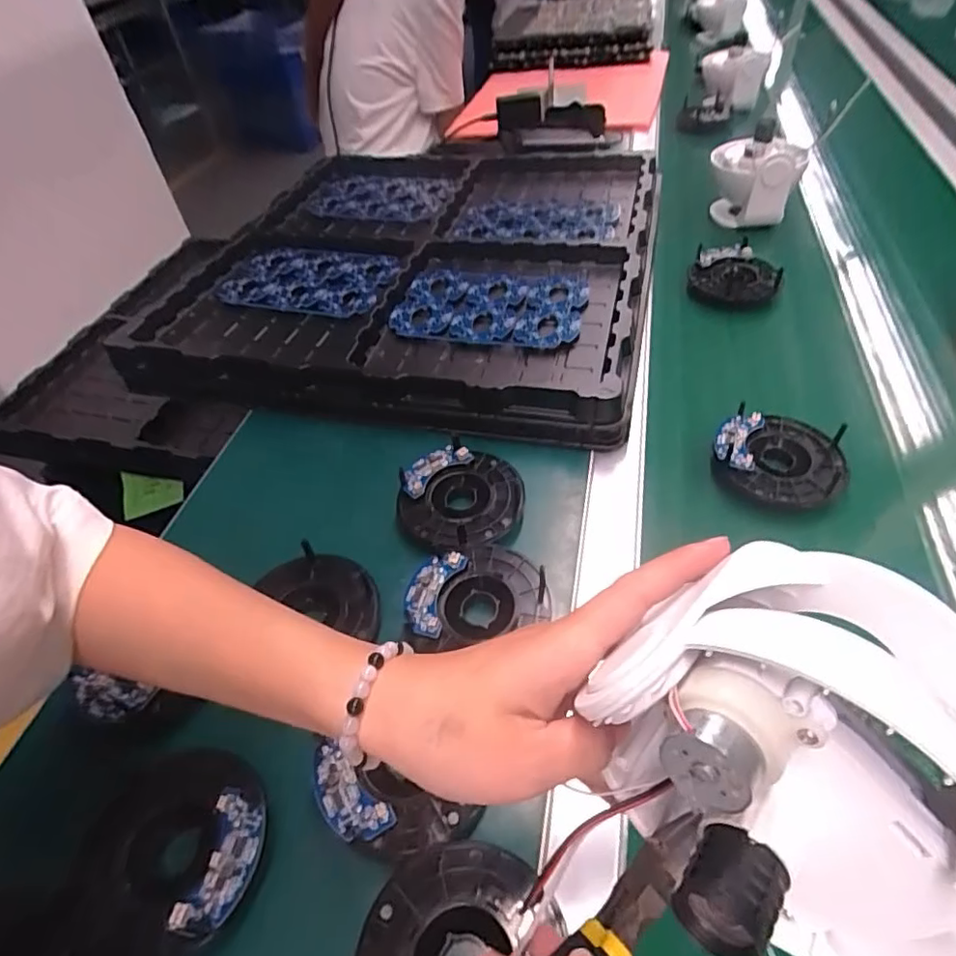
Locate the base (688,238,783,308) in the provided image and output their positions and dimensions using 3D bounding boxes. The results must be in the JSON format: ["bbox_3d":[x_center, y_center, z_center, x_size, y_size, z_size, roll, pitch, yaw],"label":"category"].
[{"bbox_3d":[0.305,-0.242,0.690,0.097,0.033,0.098,-3,47,3],"label":"base"}]

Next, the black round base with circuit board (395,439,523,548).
[{"bbox_3d":[-0.013,0.014,0.469,0.096,0.023,0.096,-3,47,3],"label":"black round base with circuit board"}]

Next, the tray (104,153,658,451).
[{"bbox_3d":[-0.065,-0.284,0.734,0.536,0.057,0.564,6,48,12],"label":"tray"}]

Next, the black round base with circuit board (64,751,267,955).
[{"bbox_3d":[-0.170,0.203,0.313,0.107,0.019,0.101,-3,47,3],"label":"black round base with circuit board"}]

